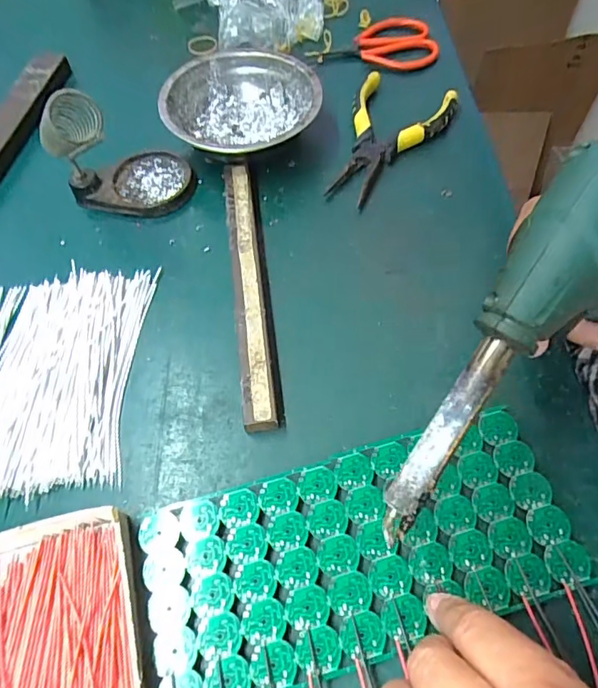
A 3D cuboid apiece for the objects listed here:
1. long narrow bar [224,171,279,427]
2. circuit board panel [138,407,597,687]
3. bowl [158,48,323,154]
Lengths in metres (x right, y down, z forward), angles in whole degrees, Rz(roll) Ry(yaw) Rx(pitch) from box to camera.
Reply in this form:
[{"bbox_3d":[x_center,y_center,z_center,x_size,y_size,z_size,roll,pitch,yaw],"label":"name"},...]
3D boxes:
[{"bbox_3d":[-0.035,-0.043,0.335,0.021,0.018,0.212,-7,61,-3],"label":"long narrow bar"},{"bbox_3d":[0.031,0.106,0.251,0.215,0.004,0.096,-13,61,-5],"label":"circuit board panel"},{"bbox_3d":[-0.047,-0.191,0.404,0.124,0.044,0.124,0,60,1],"label":"bowl"}]

